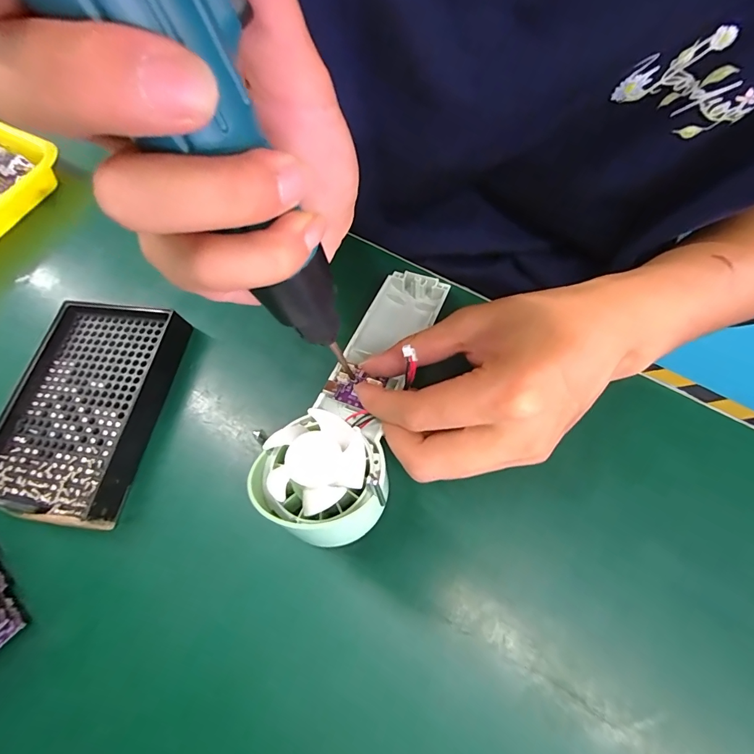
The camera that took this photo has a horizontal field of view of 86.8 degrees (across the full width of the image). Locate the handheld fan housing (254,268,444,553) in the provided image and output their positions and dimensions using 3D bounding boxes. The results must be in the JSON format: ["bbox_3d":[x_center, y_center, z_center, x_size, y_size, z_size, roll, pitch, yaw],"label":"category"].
[{"bbox_3d":[-0.006,0.004,0.224,0.058,0.031,0.172,17,52,11],"label":"handheld fan housing"}]

